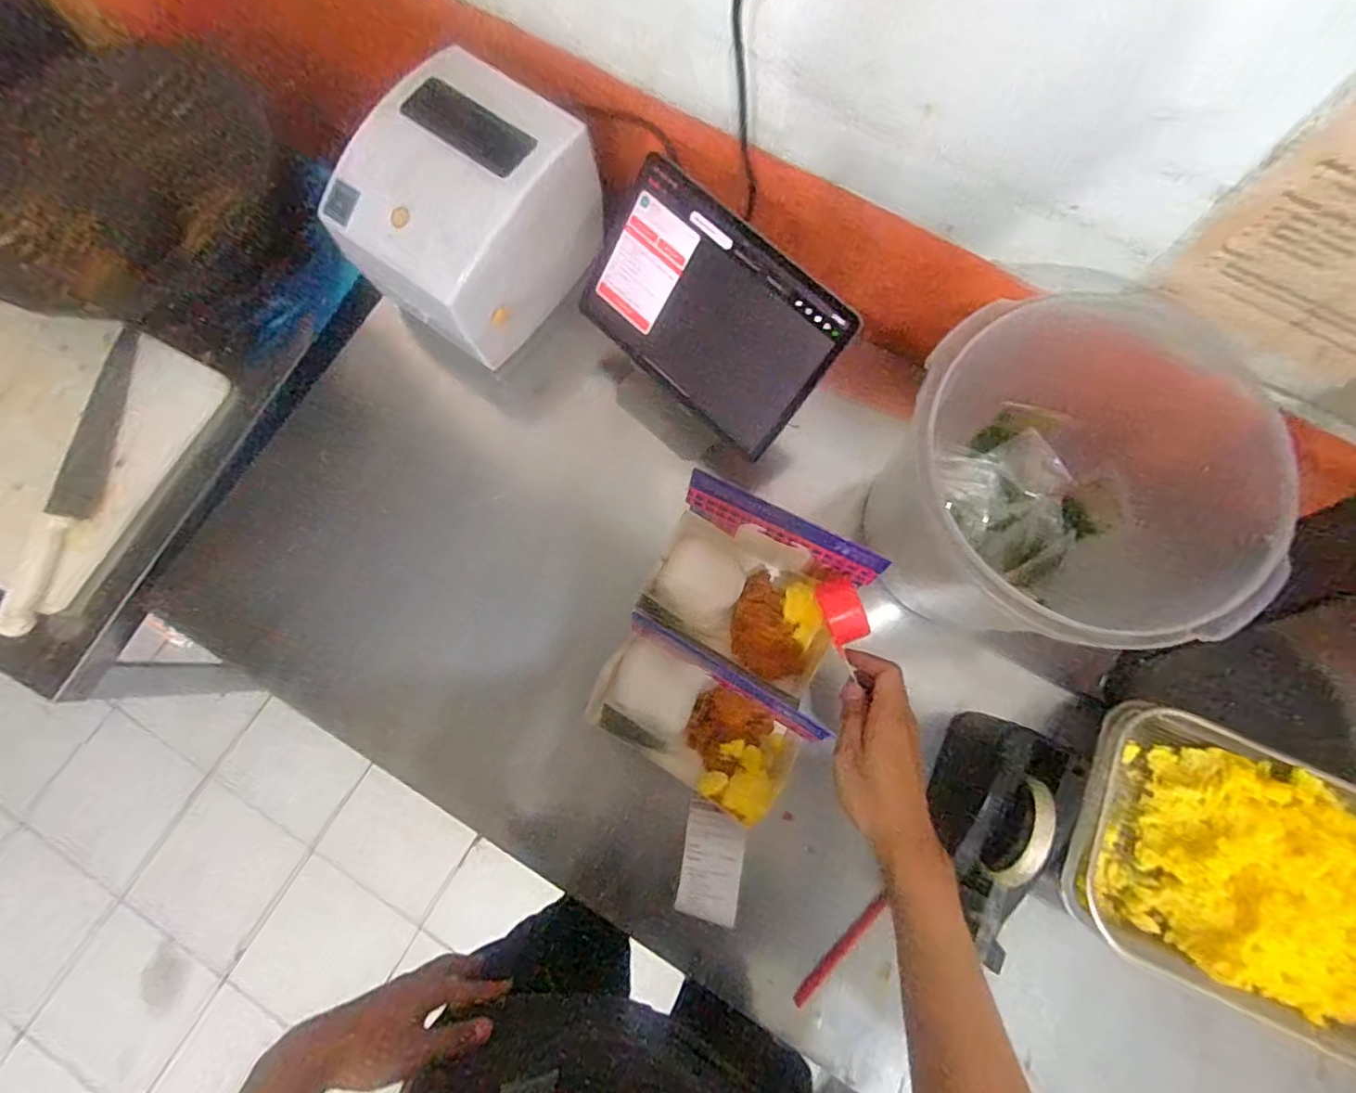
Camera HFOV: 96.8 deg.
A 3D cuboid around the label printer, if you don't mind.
[{"bbox_3d":[-0.212,-0.335,0.614,0.174,0.160,0.225,39,81,8],"label":"label printer"}]

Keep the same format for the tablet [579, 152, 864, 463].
[{"bbox_3d":[0.026,-0.221,0.569,0.251,0.010,0.162,44,125,10],"label":"tablet"}]

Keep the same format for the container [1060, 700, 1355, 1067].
[{"bbox_3d":[0.501,0.285,0.539,0.294,0.080,0.217,23,79,5],"label":"container"}]

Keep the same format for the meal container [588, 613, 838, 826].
[{"bbox_3d":[0.020,0.168,0.590,0.203,0.059,0.114,30,80,7],"label":"meal container"}]

